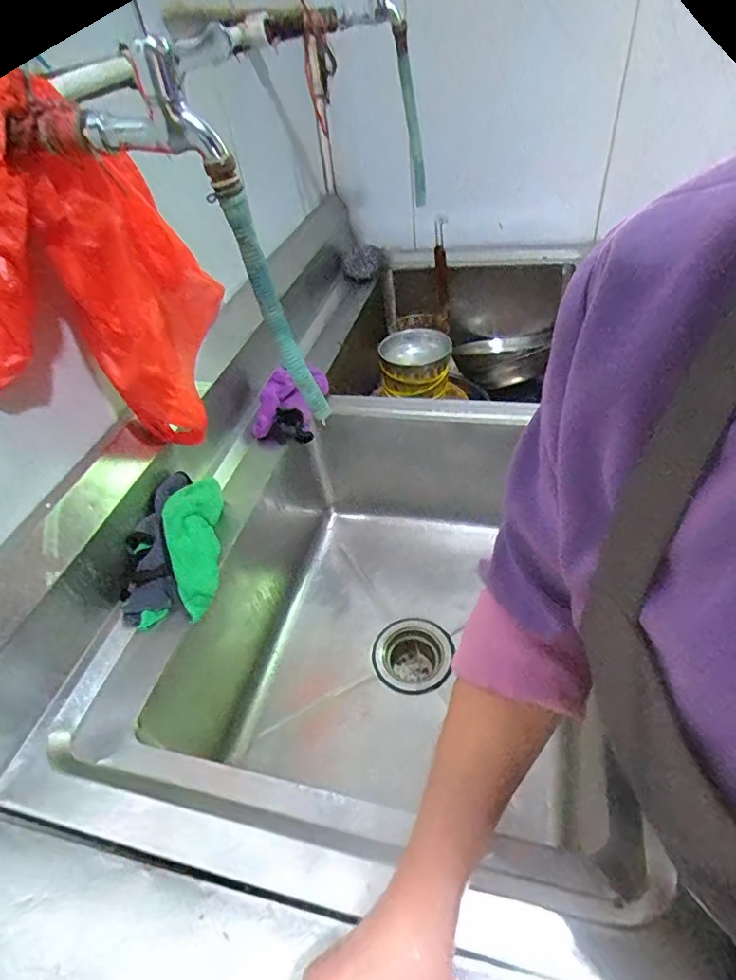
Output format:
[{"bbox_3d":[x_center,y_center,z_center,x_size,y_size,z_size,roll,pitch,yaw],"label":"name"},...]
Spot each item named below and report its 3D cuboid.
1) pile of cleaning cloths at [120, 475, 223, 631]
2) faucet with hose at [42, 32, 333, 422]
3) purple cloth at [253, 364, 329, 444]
[{"bbox_3d":[-0.229,0.061,0.629,0.092,0.088,0.193,-9,45,1],"label":"pile of cleaning cloths"},{"bbox_3d":[-0.109,-0.183,0.437,0.092,0.305,0.033,-16,36,23],"label":"faucet with hose"},{"bbox_3d":[-0.122,-0.127,0.789,0.098,0.075,0.103,-5,44,4],"label":"purple cloth"}]

